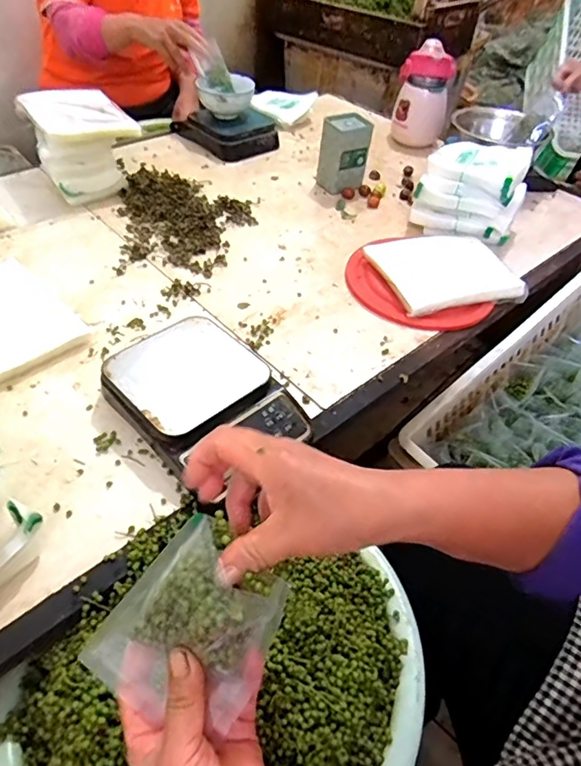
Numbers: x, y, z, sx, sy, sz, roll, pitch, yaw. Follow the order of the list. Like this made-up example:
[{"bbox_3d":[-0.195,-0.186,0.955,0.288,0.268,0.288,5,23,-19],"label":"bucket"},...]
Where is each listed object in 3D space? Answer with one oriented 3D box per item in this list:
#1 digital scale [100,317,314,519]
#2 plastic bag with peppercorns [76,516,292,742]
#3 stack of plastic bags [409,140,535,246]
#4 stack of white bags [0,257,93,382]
[{"bbox_3d":[-0.093,0.020,0.571,0.156,0.059,0.209,-33,57,-30],"label":"digital scale"},{"bbox_3d":[-0.064,0.159,0.321,0.096,0.127,0.028,39,16,6],"label":"plastic bag with peppercorns"},{"bbox_3d":[0.310,-0.330,0.887,0.169,0.133,0.124,19,48,13],"label":"stack of plastic bags"},{"bbox_3d":[-0.389,-0.087,0.671,0.208,0.040,0.159,37,54,26],"label":"stack of white bags"}]

